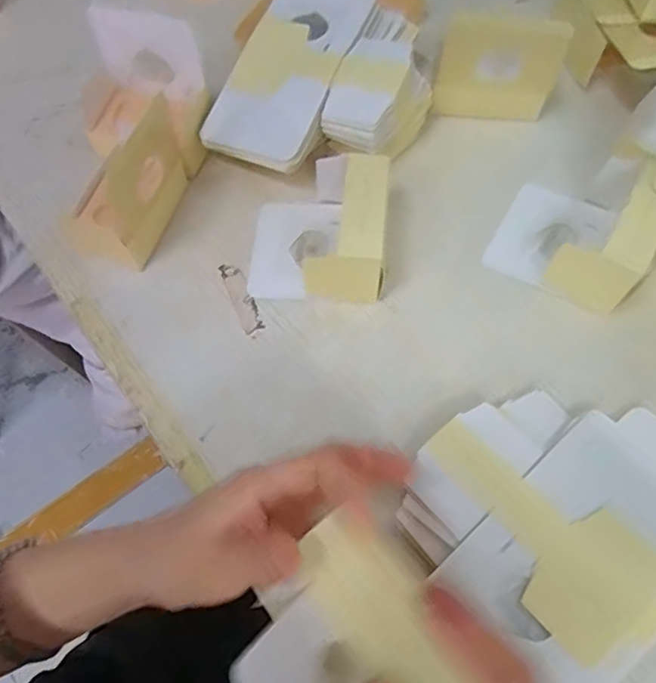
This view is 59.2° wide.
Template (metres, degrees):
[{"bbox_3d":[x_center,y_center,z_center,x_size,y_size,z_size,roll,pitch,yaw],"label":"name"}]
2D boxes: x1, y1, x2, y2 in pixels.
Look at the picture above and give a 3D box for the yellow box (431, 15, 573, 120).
[{"bbox_3d":[0.143,-0.227,0.490,0.099,0.090,0.017,4,64,5],"label":"yellow box"}]

